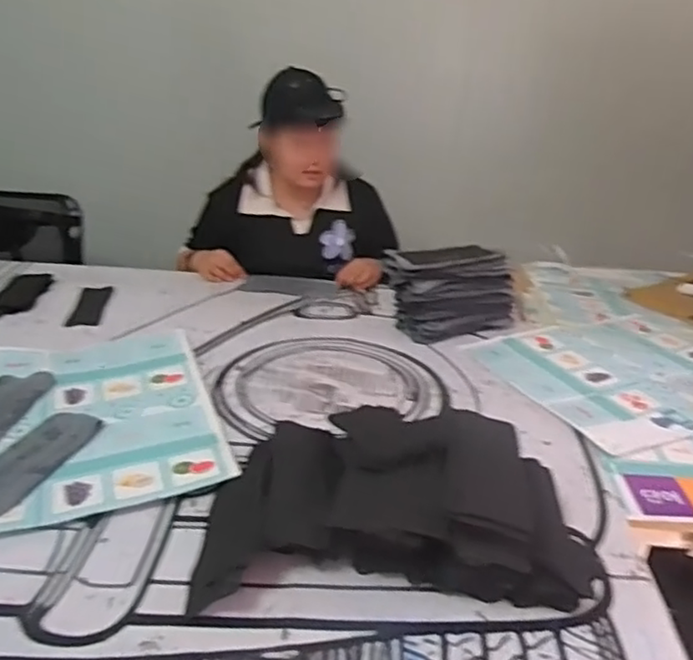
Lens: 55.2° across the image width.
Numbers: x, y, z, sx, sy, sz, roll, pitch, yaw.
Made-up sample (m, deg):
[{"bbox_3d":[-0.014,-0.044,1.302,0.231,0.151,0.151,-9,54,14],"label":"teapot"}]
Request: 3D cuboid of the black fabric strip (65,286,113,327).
[{"bbox_3d":[-0.523,-0.048,1.356,0.064,0.008,0.193,-2,24,-10],"label":"black fabric strip"}]

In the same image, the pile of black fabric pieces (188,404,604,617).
[{"bbox_3d":[0.056,0.188,0.747,0.425,0.114,0.211,2,23,-2],"label":"pile of black fabric pieces"}]

